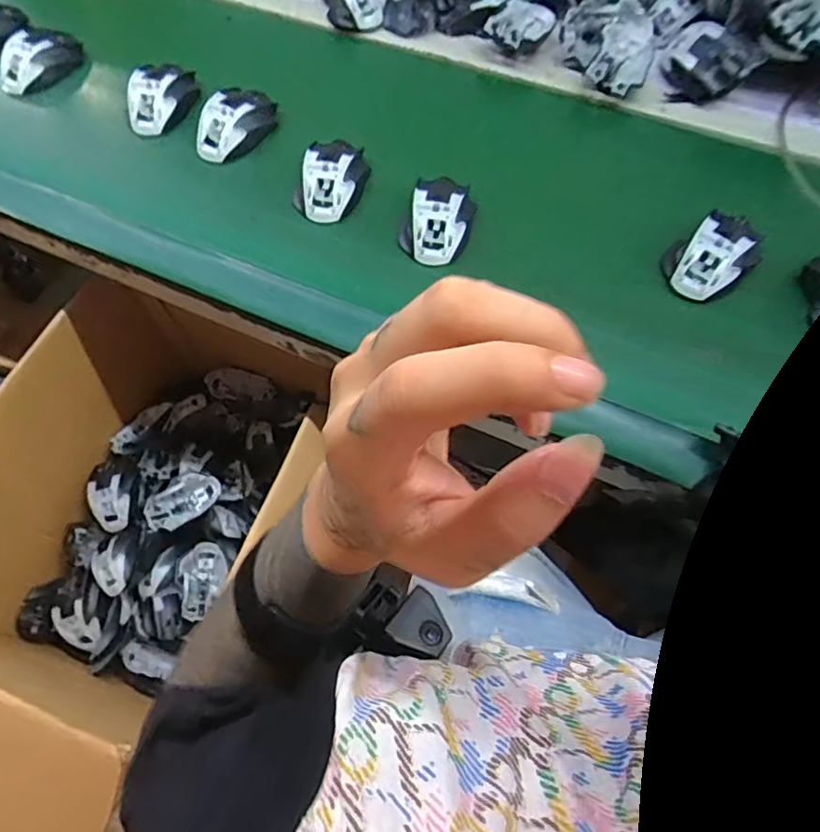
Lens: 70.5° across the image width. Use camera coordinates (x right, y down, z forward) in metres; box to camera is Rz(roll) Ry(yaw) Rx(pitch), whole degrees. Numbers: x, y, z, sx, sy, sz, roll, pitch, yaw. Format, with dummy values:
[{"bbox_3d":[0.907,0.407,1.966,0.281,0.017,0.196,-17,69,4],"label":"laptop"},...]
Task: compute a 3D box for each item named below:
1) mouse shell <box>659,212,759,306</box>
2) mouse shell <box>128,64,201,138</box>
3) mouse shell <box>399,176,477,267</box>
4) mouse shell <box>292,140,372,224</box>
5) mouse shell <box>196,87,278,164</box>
[{"bbox_3d":[0.316,-0.167,0.600,0.104,0.034,0.070,-34,69,-16],"label":"mouse shell"},{"bbox_3d":[-0.311,-0.400,0.721,0.070,0.030,0.114,17,65,8],"label":"mouse shell"},{"bbox_3d":[0.034,-0.218,0.628,0.068,0.035,0.109,14,64,7],"label":"mouse shell"},{"bbox_3d":[-0.086,-0.275,0.658,0.072,0.031,0.118,14,64,6],"label":"mouse shell"},{"bbox_3d":[-0.209,-0.357,0.695,0.115,0.034,0.071,-39,70,-17],"label":"mouse shell"}]

